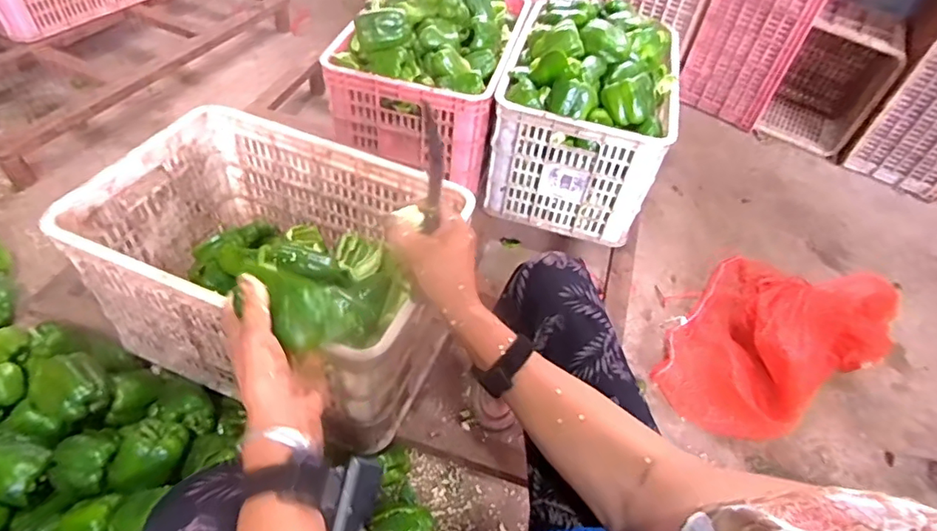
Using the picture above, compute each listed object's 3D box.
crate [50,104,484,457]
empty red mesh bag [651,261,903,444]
[{"bbox_3d":[-0.283,-0.002,0.844,0.493,0.259,0.335,20,51,11],"label":"crate"},{"bbox_3d":[0.560,0.115,1.017,0.417,0.137,0.307,-27,58,-25],"label":"empty red mesh bag"}]

